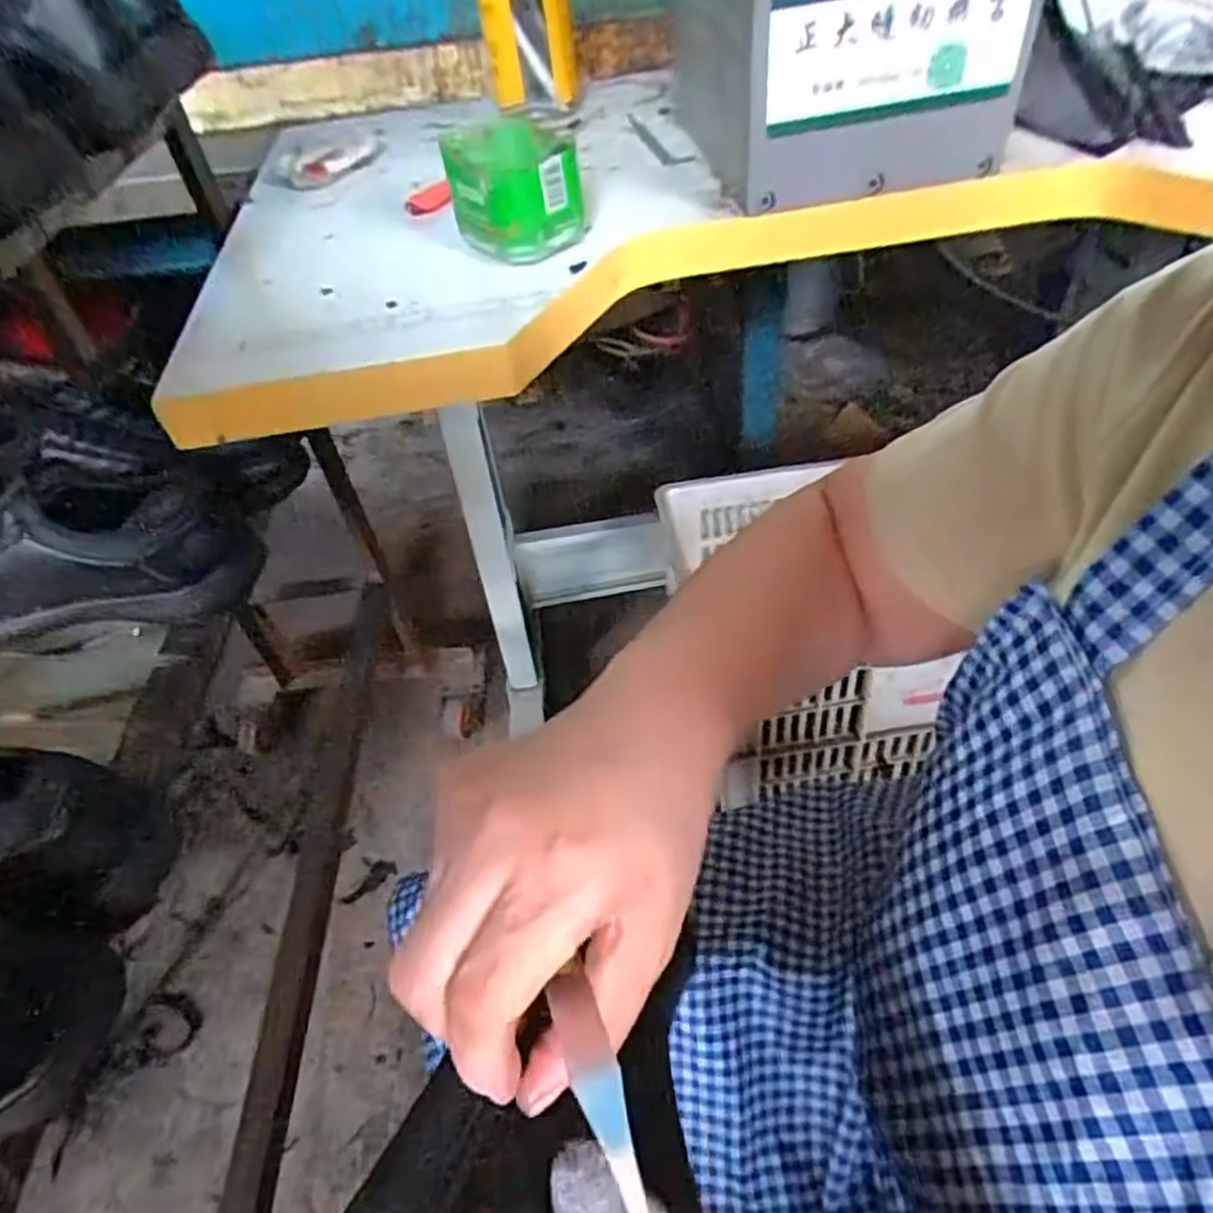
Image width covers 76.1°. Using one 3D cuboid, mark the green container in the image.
[{"bbox_3d":[-0.064,-0.289,0.537,0.085,0.060,0.098,-14,47,-7],"label":"green container"}]

